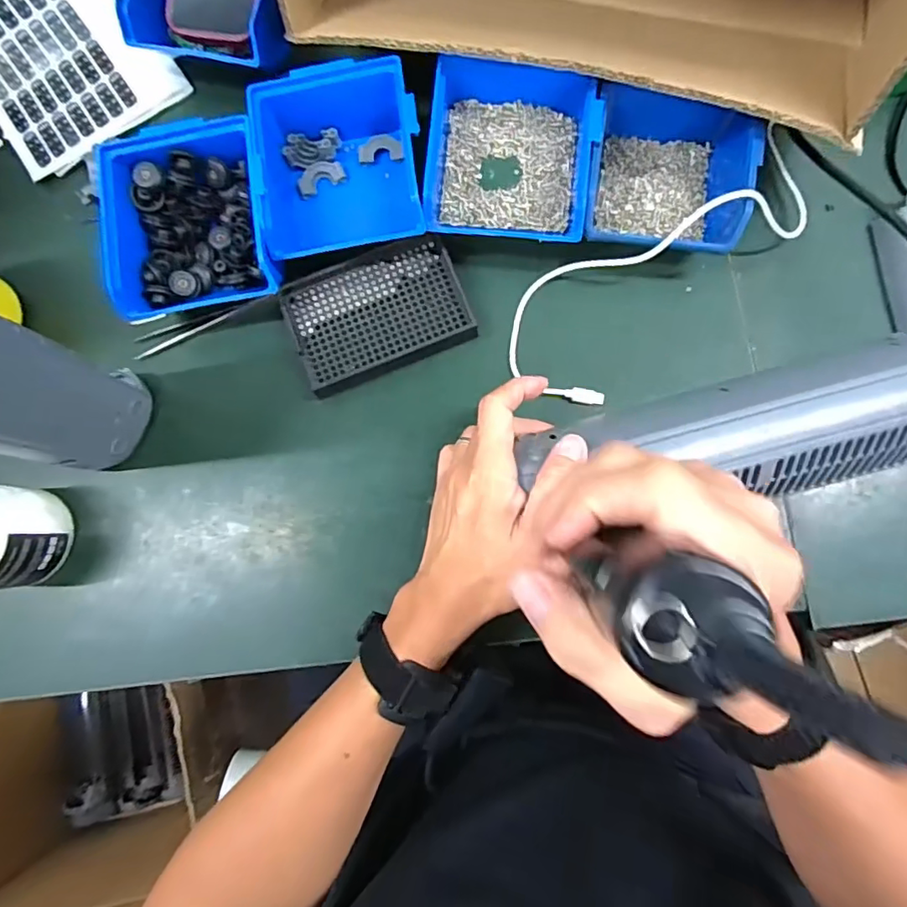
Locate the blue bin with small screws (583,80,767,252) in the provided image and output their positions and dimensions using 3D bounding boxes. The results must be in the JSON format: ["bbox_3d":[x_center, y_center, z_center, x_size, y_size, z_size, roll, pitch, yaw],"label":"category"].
[{"bbox_3d":[0.156,-0.211,0.408,0.114,0.064,0.123,10,82,4],"label":"blue bin with small screws"}]

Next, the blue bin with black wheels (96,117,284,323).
[{"bbox_3d":[-0.195,-0.178,0.422,0.117,0.059,0.141,-9,81,1],"label":"blue bin with black wheels"}]

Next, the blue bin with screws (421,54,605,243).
[{"bbox_3d":[0.044,-0.224,0.415,0.119,0.054,0.131,8,82,4],"label":"blue bin with screws"}]

